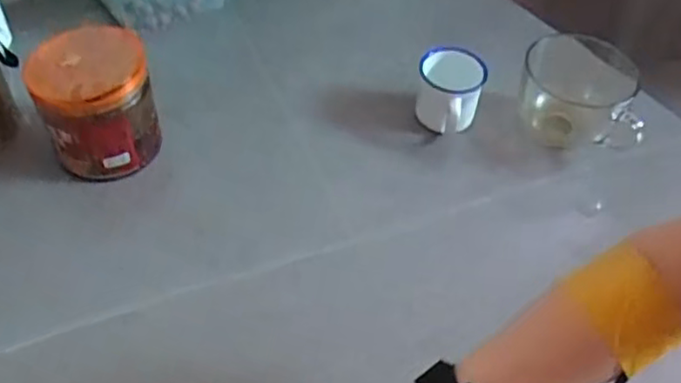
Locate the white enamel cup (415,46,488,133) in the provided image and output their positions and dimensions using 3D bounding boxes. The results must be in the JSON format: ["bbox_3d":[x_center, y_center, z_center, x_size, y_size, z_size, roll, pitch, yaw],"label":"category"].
[{"bbox_3d":[0.103,-0.095,0.643,0.060,0.067,0.067,16,52,8],"label":"white enamel cup"}]

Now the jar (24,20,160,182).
[{"bbox_3d":[-0.213,-0.076,0.588,0.093,0.100,0.090,2,51,-3],"label":"jar"}]

